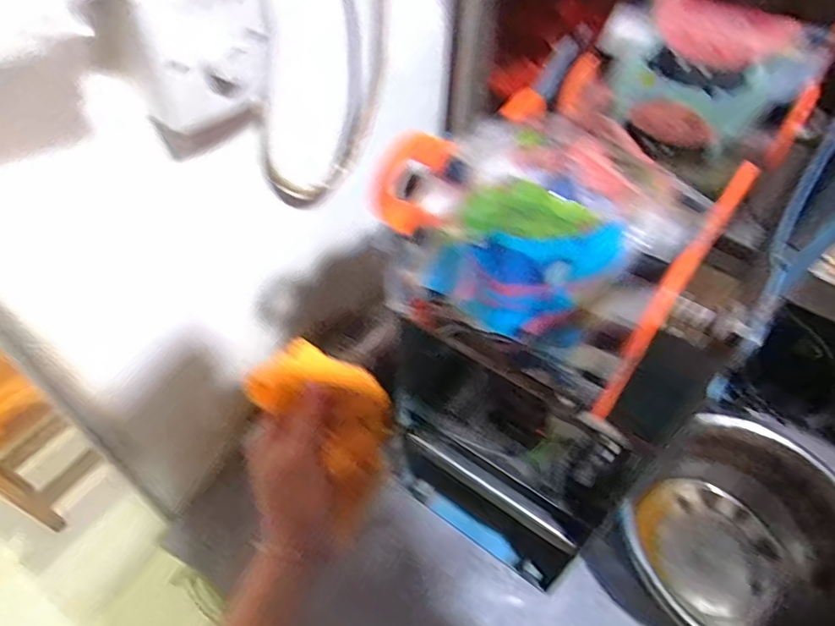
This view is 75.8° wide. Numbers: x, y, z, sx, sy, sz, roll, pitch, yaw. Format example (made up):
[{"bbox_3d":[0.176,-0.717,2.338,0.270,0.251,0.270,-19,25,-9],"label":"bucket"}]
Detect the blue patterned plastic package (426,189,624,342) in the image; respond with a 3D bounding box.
[{"bbox_3d":[0.049,-0.022,0.262,0.082,0.063,0.041,24,54,16],"label":"blue patterned plastic package"}]

